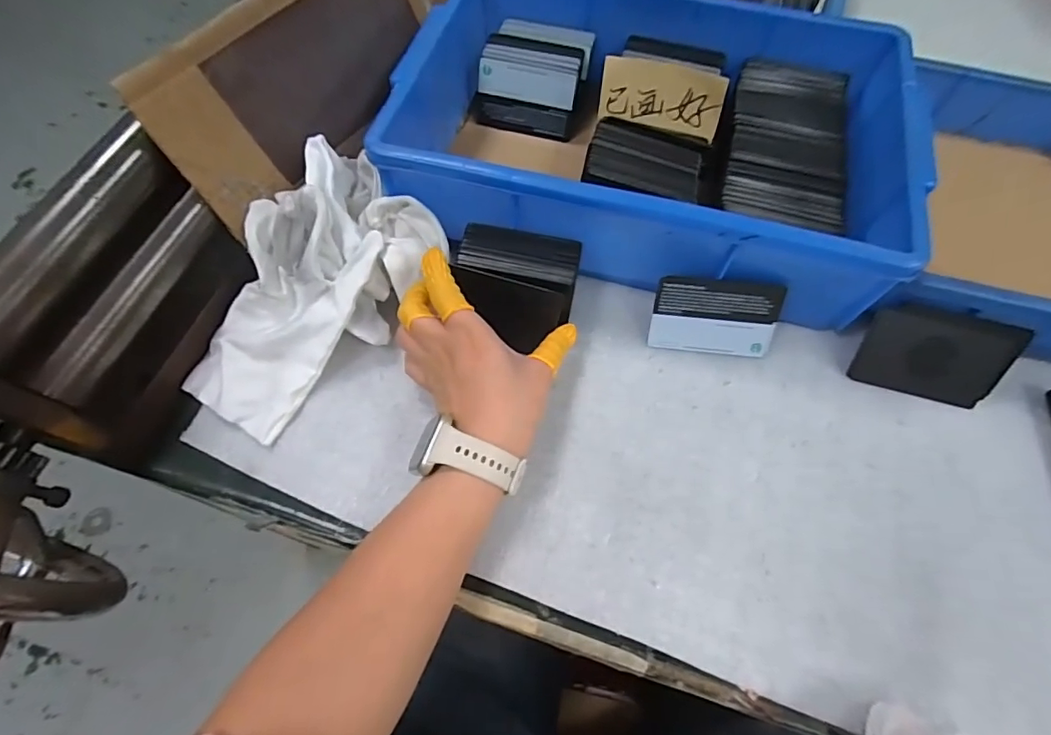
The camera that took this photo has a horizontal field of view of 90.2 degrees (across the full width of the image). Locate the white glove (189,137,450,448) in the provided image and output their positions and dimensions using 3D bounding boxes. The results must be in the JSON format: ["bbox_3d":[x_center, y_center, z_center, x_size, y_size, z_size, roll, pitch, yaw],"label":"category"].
[{"bbox_3d":[-0.161,-0.060,0.376,0.132,0.081,0.203,35,69,12],"label":"white glove"}]

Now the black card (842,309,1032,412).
[{"bbox_3d":[0.292,-0.009,0.372,0.099,0.006,0.062,14,110,3],"label":"black card"}]

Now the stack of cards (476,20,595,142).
[{"bbox_3d":[0.010,-0.259,0.471,0.098,0.057,0.075,16,66,4],"label":"stack of cards"}]

